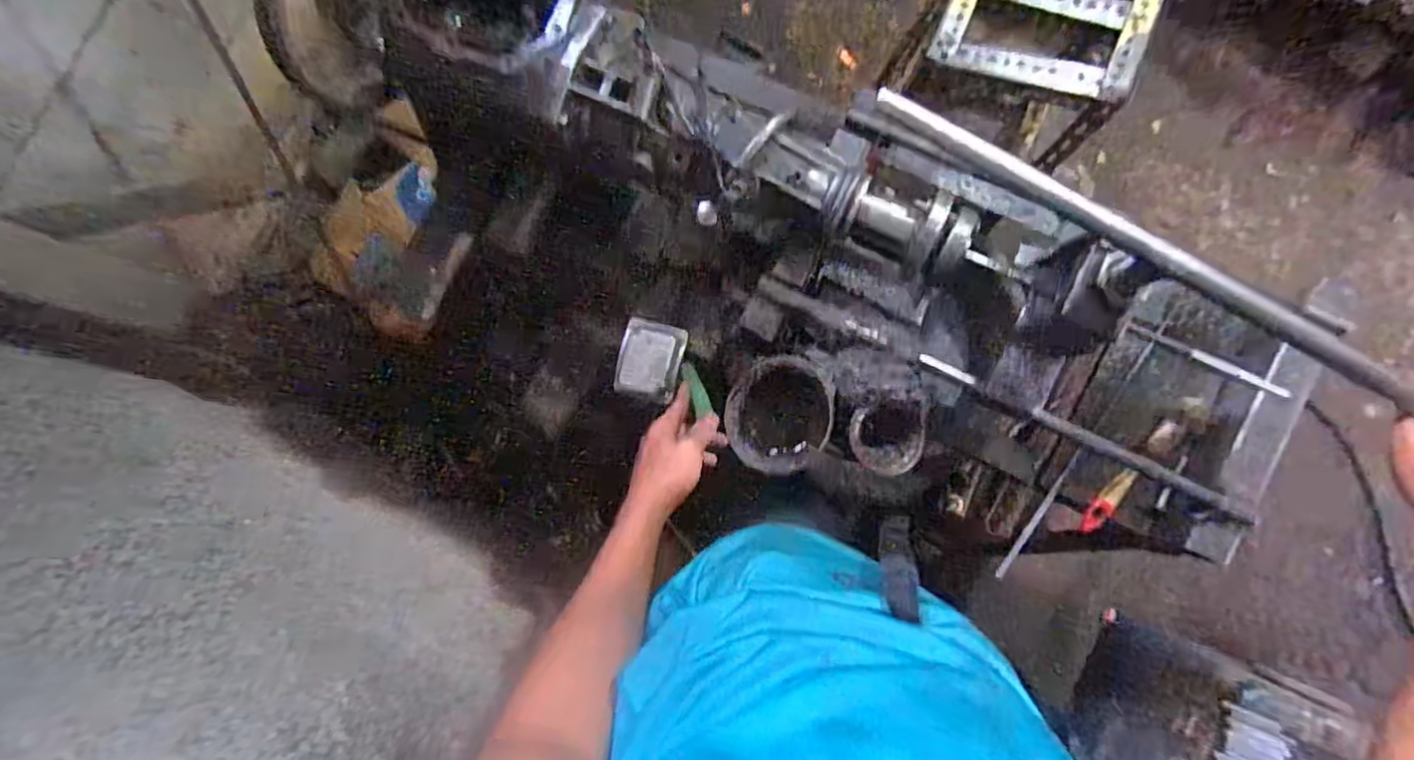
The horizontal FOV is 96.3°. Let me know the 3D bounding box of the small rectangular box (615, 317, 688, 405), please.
[{"bbox_3d":[-0.067,-0.024,0.738,0.073,0.031,0.089,13,86,8],"label":"small rectangular box"}]

